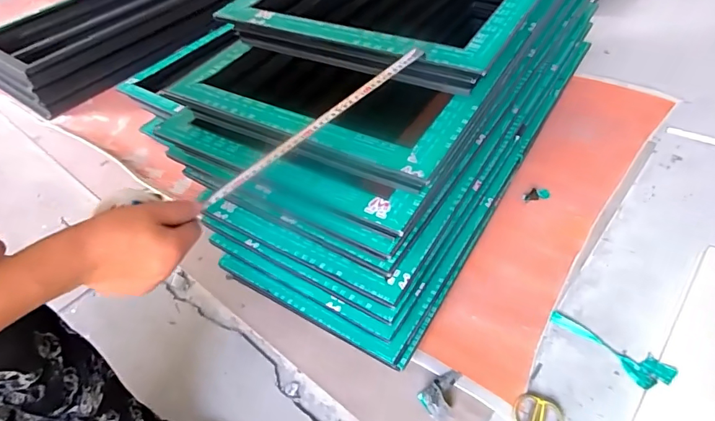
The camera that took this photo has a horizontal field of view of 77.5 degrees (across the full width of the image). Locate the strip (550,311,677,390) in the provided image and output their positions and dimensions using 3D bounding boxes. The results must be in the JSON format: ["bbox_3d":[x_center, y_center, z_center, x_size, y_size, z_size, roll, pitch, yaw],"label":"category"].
[{"bbox_3d":[0.555,0.303,0.986,0.251,0.013,0.078,31,57,31],"label":"strip"}]

